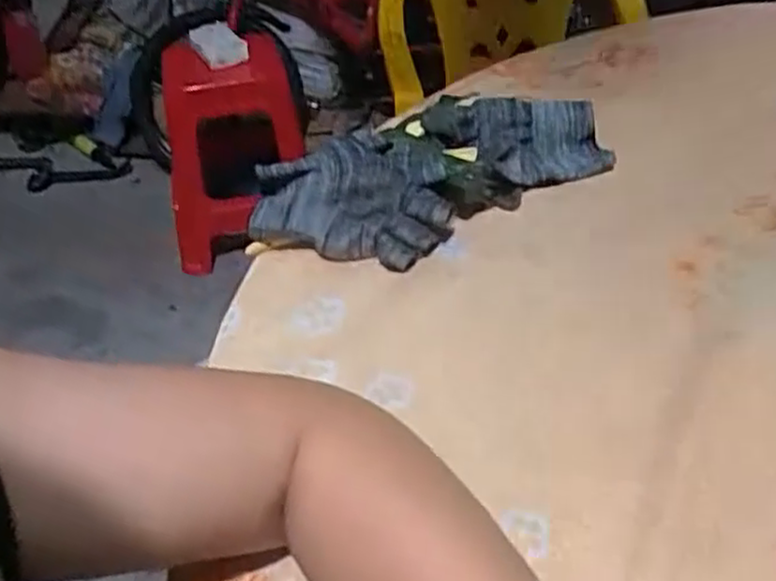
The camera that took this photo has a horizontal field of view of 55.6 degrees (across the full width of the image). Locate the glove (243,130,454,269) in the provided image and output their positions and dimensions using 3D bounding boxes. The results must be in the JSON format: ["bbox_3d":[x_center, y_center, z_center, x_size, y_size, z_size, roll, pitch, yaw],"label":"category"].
[{"bbox_3d":[-0.028,-0.070,0.531,0.141,0.060,0.102,-3,41,1],"label":"glove"}]

